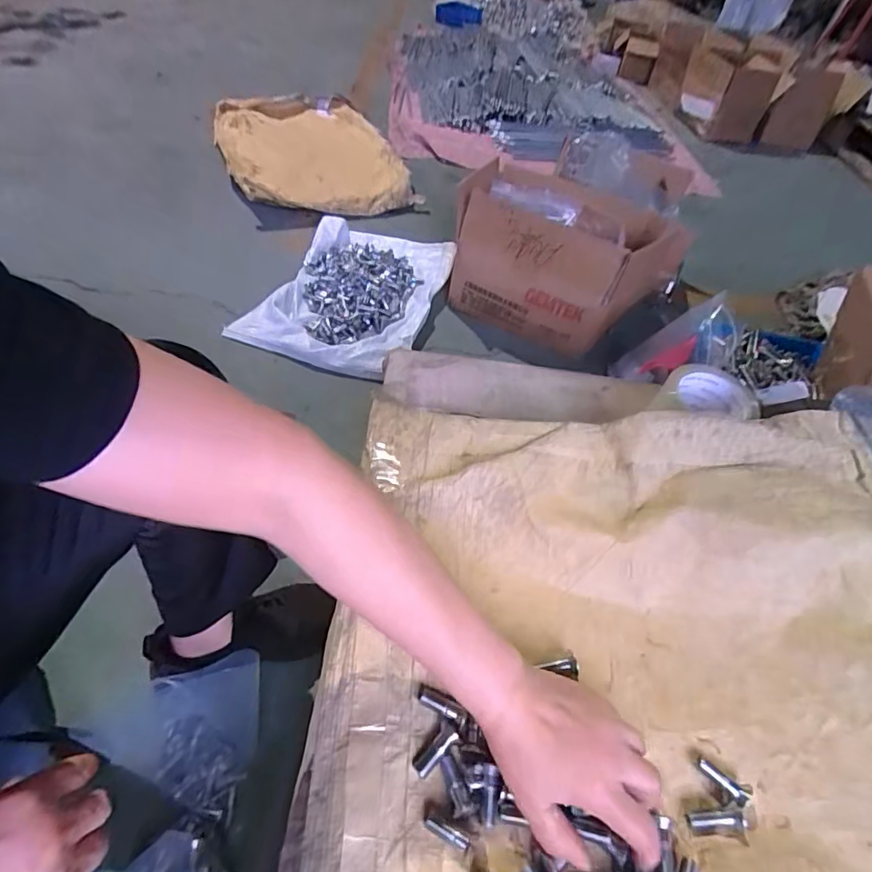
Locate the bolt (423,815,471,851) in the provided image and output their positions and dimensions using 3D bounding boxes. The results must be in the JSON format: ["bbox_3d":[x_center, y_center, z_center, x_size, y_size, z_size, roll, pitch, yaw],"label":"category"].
[{"bbox_3d":[0.007,0.251,0.323,0.031,0.006,0.008,15,52,22],"label":"bolt"}]

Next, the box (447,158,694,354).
[{"bbox_3d":[0.274,-0.399,1.142,0.443,0.230,0.298,25,51,13],"label":"box"}]

